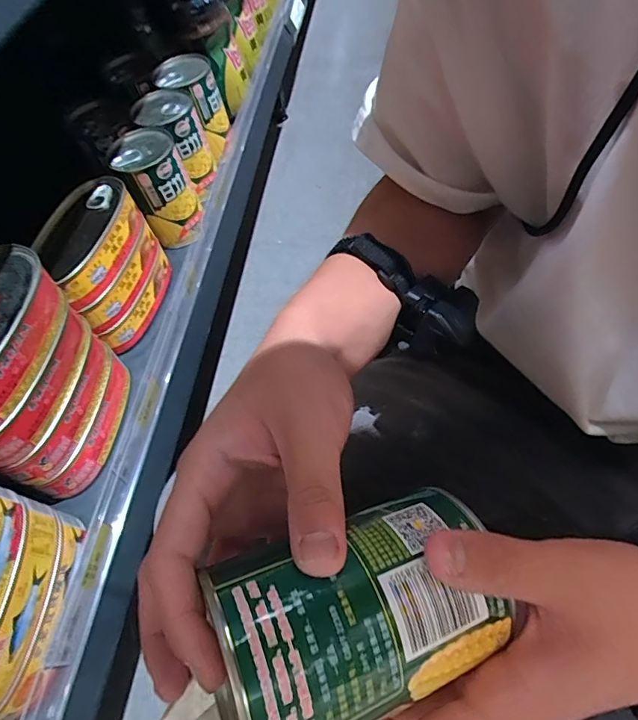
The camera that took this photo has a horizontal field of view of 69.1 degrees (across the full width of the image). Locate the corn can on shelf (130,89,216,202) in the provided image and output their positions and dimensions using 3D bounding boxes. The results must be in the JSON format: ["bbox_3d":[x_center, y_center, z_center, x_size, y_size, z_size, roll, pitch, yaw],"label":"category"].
[{"bbox_3d":[-0.175,-0.264,0.572,0.069,0.097,0.077,-25,59,-10],"label":"corn can on shelf"}]

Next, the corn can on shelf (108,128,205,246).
[{"bbox_3d":[-0.185,-0.198,0.540,0.072,0.111,0.079,-3,58,4],"label":"corn can on shelf"}]

